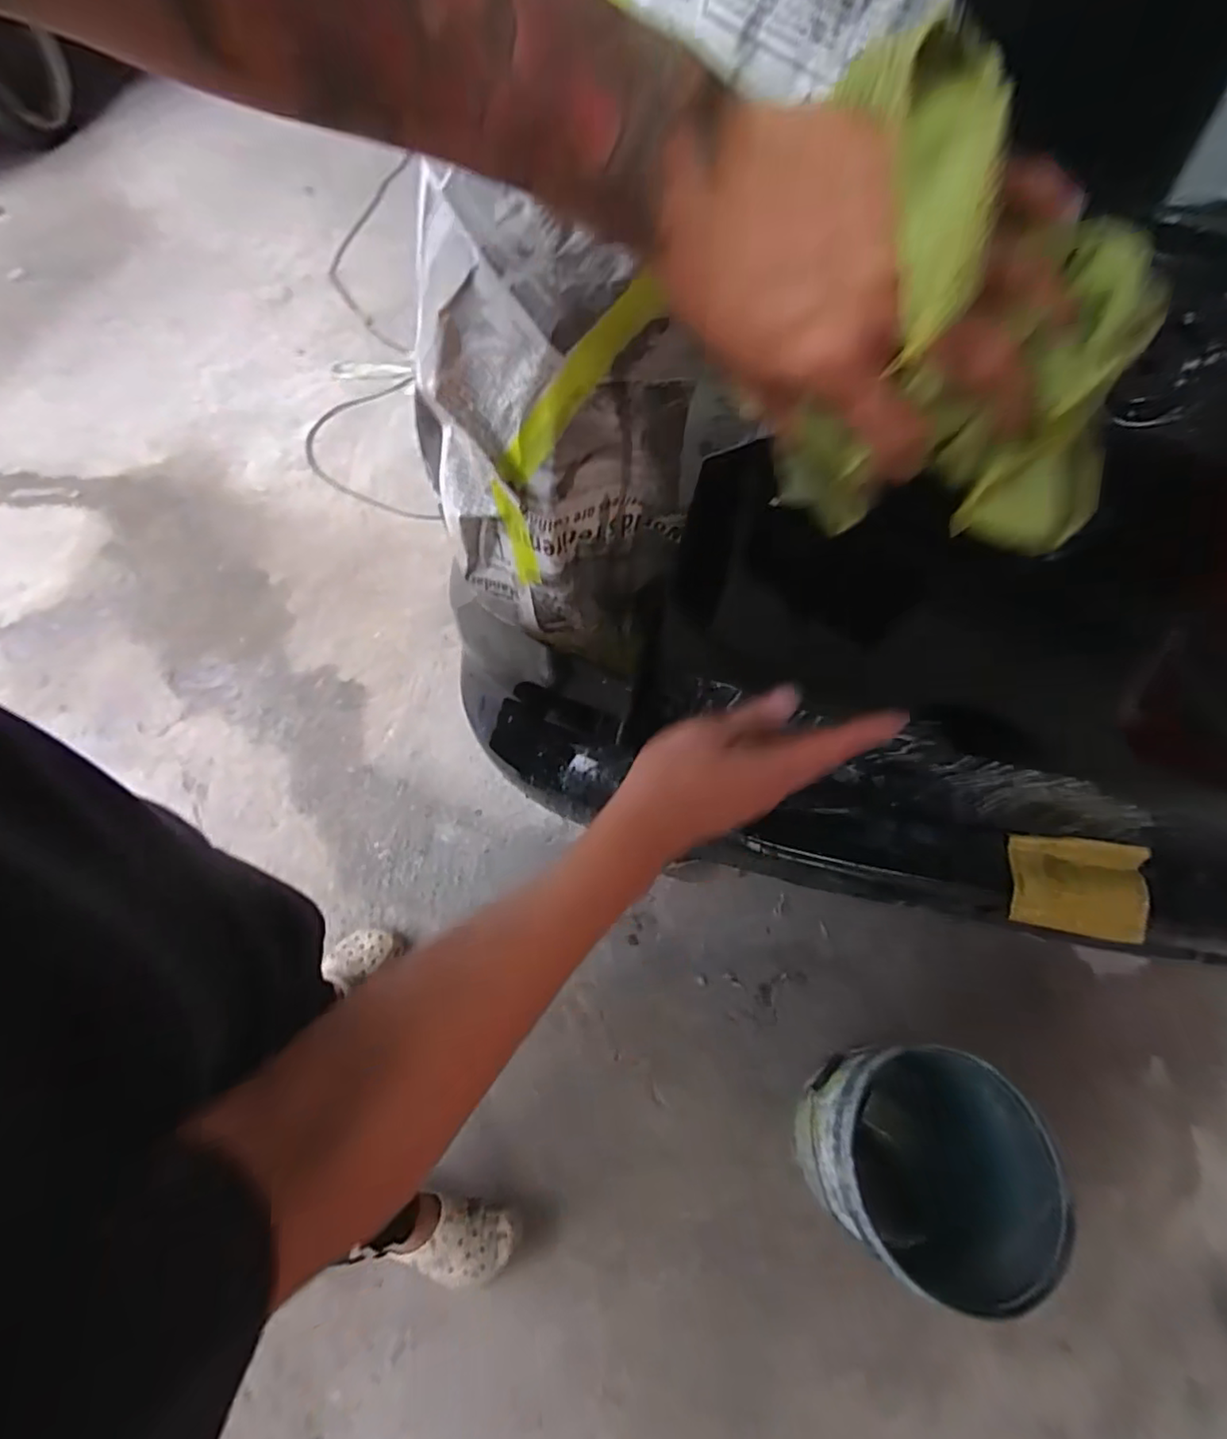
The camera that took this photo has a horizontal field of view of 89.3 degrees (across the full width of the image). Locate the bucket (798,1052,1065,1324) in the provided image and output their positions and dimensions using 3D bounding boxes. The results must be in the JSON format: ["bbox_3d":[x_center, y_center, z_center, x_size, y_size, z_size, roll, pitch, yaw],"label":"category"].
[{"bbox_3d":[0.455,0.661,0.953,0.308,0.270,0.282,3,63,-6],"label":"bucket"}]

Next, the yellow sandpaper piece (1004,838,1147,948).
[{"bbox_3d":[0.488,0.174,0.648,0.144,0.015,0.096,9,83,-2],"label":"yellow sandpaper piece"}]

